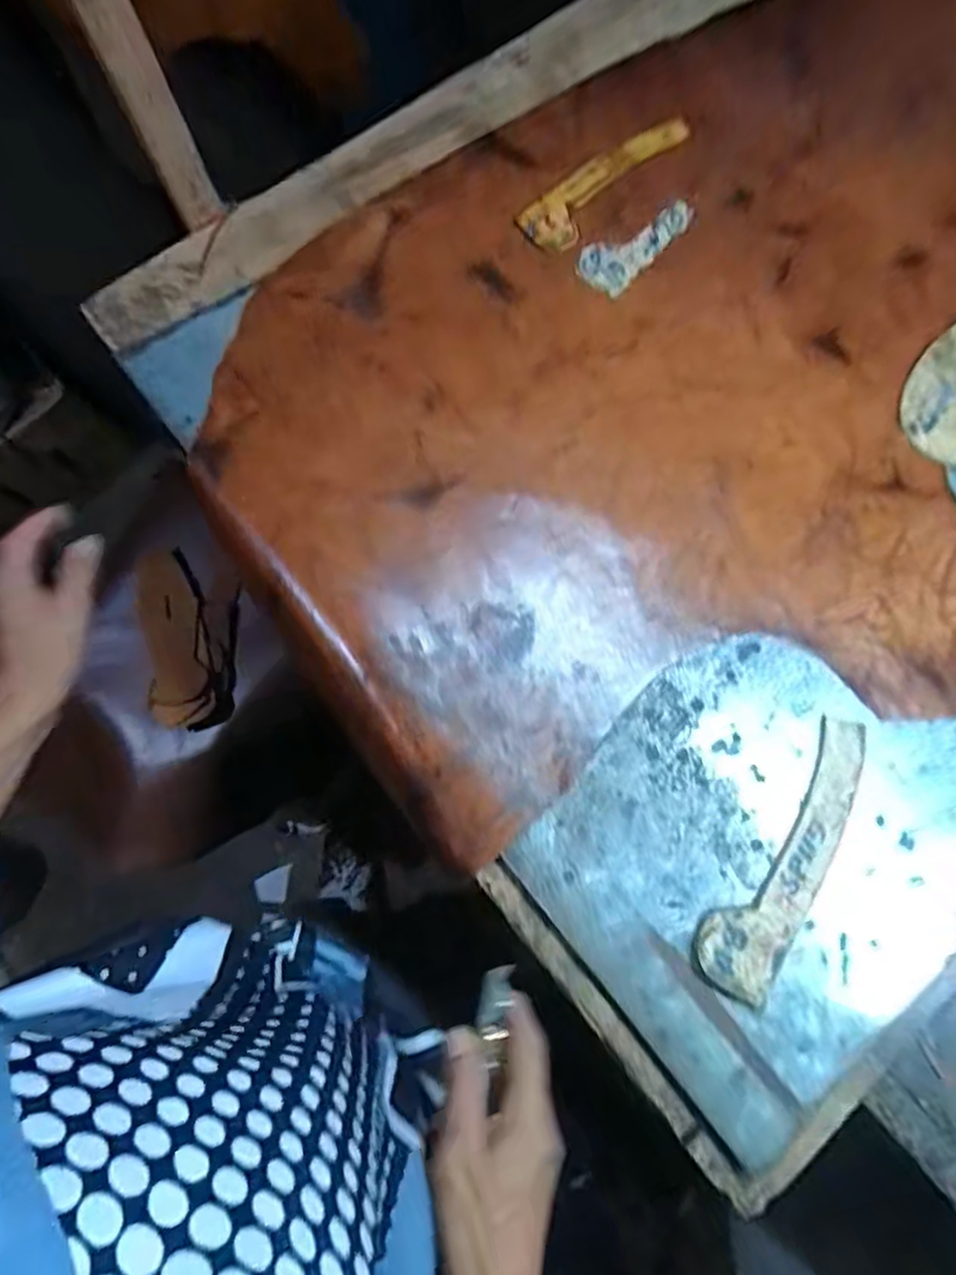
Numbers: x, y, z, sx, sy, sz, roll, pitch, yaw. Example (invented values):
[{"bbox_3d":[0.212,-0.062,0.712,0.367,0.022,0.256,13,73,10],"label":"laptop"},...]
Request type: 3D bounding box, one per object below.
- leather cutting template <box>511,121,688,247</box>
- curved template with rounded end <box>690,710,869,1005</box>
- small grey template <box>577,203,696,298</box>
[{"bbox_3d":[0.126,-0.436,0.641,0.205,0.007,0.052,-41,79,-10],"label":"leather cutting template"},{"bbox_3d":[0.222,0.151,0.476,0.052,0.005,0.212,35,72,9],"label":"curved template with rounded end"},{"bbox_3d":[0.148,-0.364,0.619,0.124,0.006,0.051,-39,79,-10],"label":"small grey template"}]

